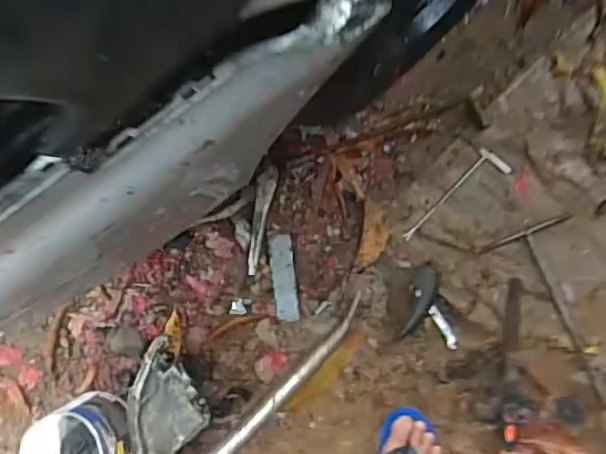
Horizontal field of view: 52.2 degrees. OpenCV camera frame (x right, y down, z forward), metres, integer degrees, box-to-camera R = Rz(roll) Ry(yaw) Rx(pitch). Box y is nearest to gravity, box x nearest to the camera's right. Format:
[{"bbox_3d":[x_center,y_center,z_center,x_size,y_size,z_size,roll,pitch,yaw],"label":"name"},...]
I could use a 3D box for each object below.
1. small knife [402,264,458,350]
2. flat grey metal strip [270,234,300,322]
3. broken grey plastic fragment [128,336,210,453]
[{"bbox_3d":[0.226,0.134,1.049,0.089,0.021,0.127,11,89,6],"label":"small knife"},{"bbox_3d":[-0.033,0.090,1.093,0.041,0.005,0.151,-6,87,5],"label":"flat grey metal strip"},{"bbox_3d":[-0.241,0.317,1.047,0.144,0.040,0.227,25,90,6],"label":"broken grey plastic fragment"}]

